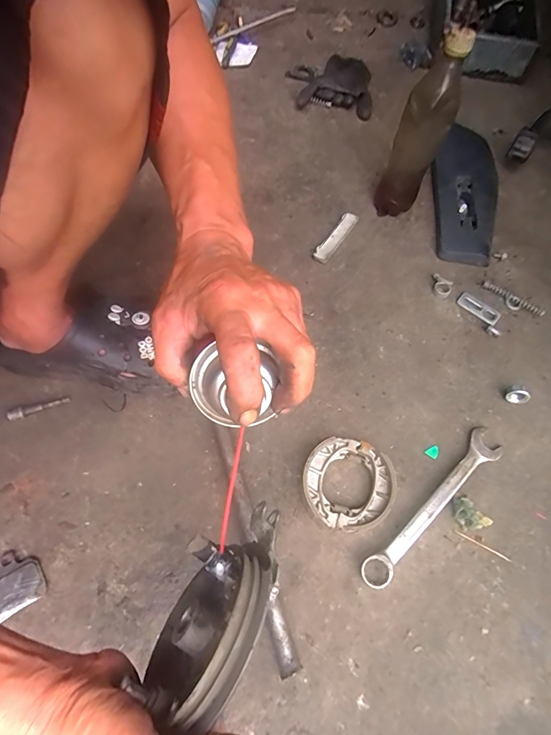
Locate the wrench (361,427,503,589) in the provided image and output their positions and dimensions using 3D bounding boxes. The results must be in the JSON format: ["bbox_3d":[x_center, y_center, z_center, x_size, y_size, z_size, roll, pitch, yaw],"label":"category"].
[{"bbox_3d":[0.182,0.152,0.439,0.232,0.016,0.037,-39,71,-21],"label":"wrench"}]

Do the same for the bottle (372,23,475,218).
[{"bbox_3d":[0.202,-0.321,0.558,0.067,0.253,0.054,24,63,9],"label":"bottle"}]

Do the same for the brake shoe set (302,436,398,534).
[{"bbox_3d":[0.080,0.130,0.438,0.099,0.027,0.099,2,62,-3],"label":"brake shoe set"}]

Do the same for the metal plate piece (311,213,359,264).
[{"bbox_3d":[0.095,-0.205,0.618,0.026,0.014,0.115,29,64,11],"label":"metal plate piece"}]

